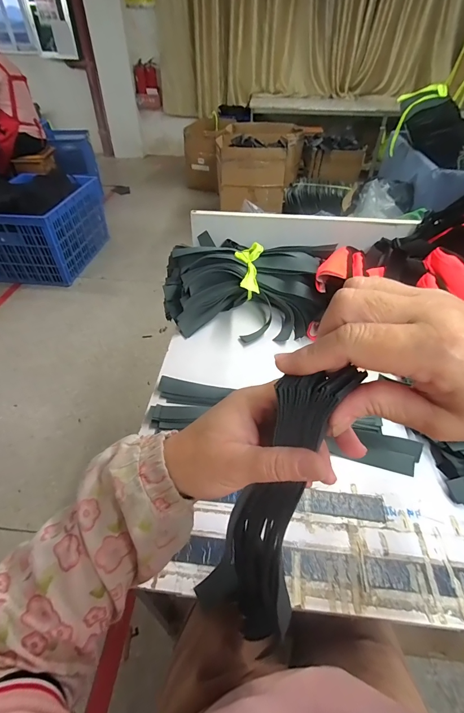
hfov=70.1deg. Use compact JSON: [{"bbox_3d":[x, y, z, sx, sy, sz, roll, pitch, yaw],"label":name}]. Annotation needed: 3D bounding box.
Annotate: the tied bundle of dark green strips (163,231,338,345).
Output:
[{"bbox_3d":[0.027,-0.203,0.929,0.450,0.140,0.319,8,45,8],"label":"tied bundle of dark green strips"}]

